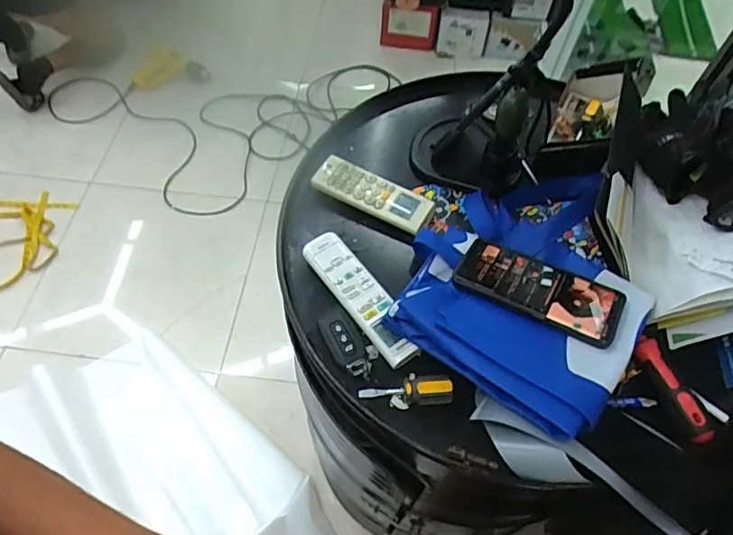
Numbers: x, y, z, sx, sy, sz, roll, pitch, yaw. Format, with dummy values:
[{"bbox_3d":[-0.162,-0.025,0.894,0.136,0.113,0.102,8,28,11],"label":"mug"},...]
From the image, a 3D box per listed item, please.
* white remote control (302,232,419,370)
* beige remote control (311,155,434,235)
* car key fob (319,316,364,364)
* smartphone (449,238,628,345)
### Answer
[{"bbox_3d":[-0.005,0.030,0.579,0.046,0.020,0.169,-31,65,-20],"label":"white remote control"},{"bbox_3d":[0.008,-0.088,0.649,0.143,0.028,0.053,25,61,1],"label":"beige remote control"},{"bbox_3d":[-0.027,0.074,0.558,0.030,0.009,0.061,-25,63,-17],"label":"car key fob"},{"bbox_3d":[0.180,0.021,0.558,0.167,0.016,0.078,26,54,21],"label":"smartphone"}]

